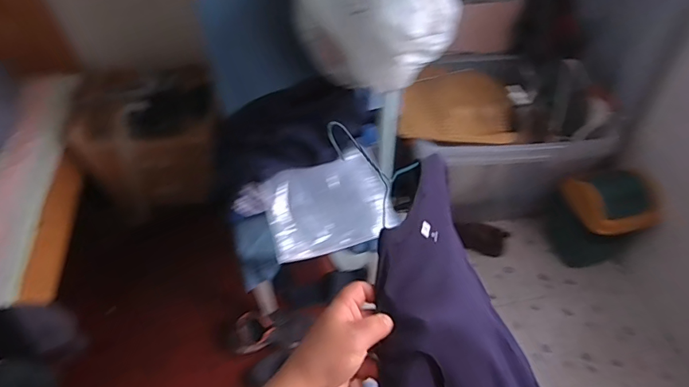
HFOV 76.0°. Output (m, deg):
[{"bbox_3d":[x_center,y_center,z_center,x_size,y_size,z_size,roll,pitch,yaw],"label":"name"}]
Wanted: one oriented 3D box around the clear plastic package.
[{"bbox_3d":[-0.044,0.035,1.260,0.348,0.040,0.273,-18,79,-20],"label":"clear plastic package"}]

